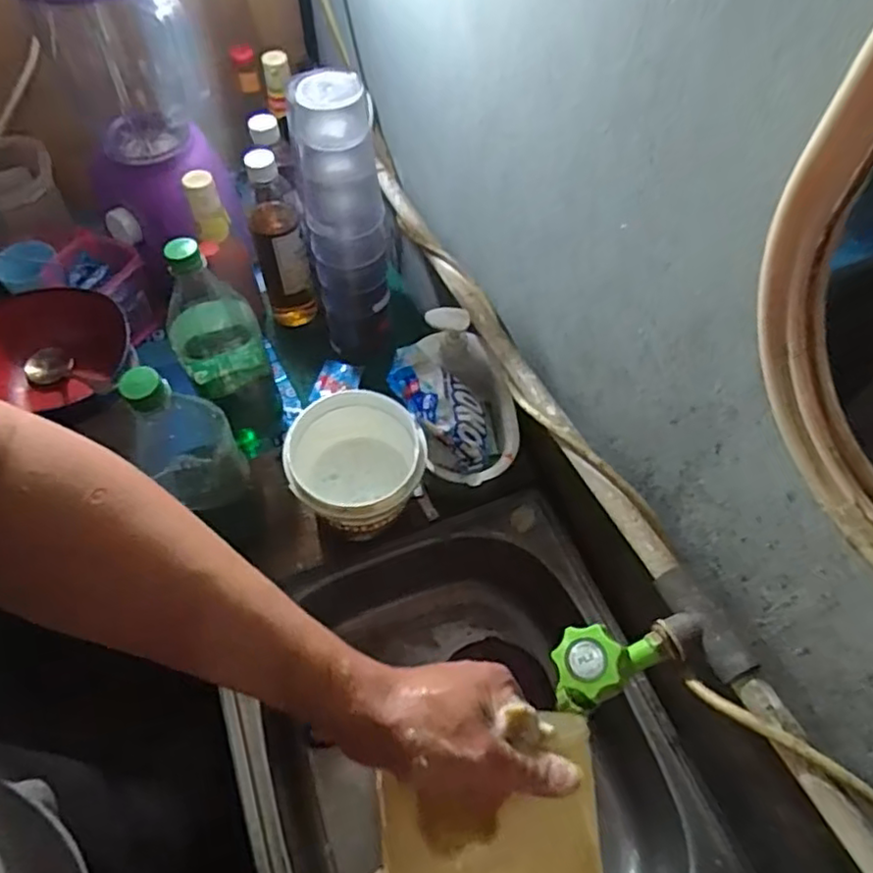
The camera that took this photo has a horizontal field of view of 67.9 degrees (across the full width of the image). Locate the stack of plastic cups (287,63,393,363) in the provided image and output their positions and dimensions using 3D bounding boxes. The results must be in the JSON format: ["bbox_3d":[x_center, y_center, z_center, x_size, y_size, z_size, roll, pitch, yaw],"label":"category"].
[{"bbox_3d":[-0.102,-0.232,0.738,0.084,0.342,0.098,-7,56,-7],"label":"stack of plastic cups"}]

